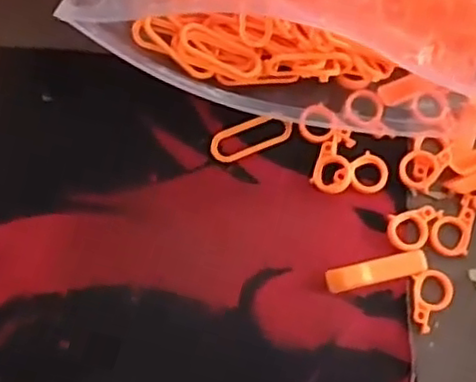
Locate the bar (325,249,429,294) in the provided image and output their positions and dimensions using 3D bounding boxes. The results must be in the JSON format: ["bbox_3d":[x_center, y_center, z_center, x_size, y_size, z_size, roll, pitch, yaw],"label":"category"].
[{"bbox_3d":[0.084,0.048,0.397,0.061,0.007,0.015,-13,77,-5],"label":"bar"}]

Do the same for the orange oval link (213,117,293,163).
[{"bbox_3d":[0.008,-0.034,0.418,0.053,0.004,0.022,-22,78,-7],"label":"orange oval link"}]

